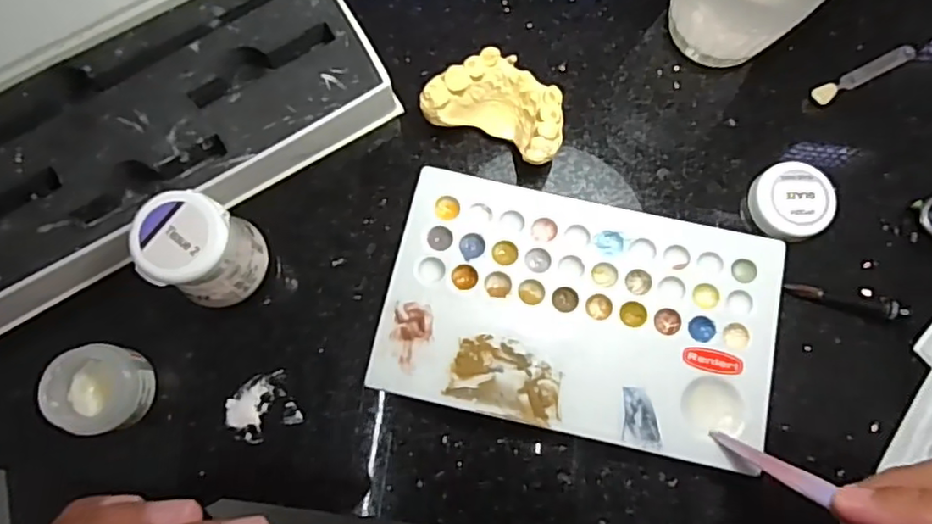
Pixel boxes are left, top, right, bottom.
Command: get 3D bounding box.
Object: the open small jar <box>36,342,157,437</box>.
[{"bbox_3d":[-0.139,0.049,0.233,0.029,0.026,0.032,10,78,2],"label":"open small jar"}]

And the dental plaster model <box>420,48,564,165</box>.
[{"bbox_3d":[0.014,-0.065,0.259,0.058,0.028,0.035,25,79,5],"label":"dental plaster model"}]

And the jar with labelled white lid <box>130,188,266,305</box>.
[{"bbox_3d":[-0.098,-0.003,0.233,0.031,0.051,0.035,21,79,4],"label":"jar with labelled white lid"}]

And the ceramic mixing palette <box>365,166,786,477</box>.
[{"bbox_3d":[0.046,0.020,0.247,0.152,0.012,0.094,13,78,2],"label":"ceramic mixing palette"}]

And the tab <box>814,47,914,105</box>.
[{"bbox_3d":[0.180,-0.085,0.276,0.056,0.005,0.008,-28,79,-6],"label":"tab"}]

